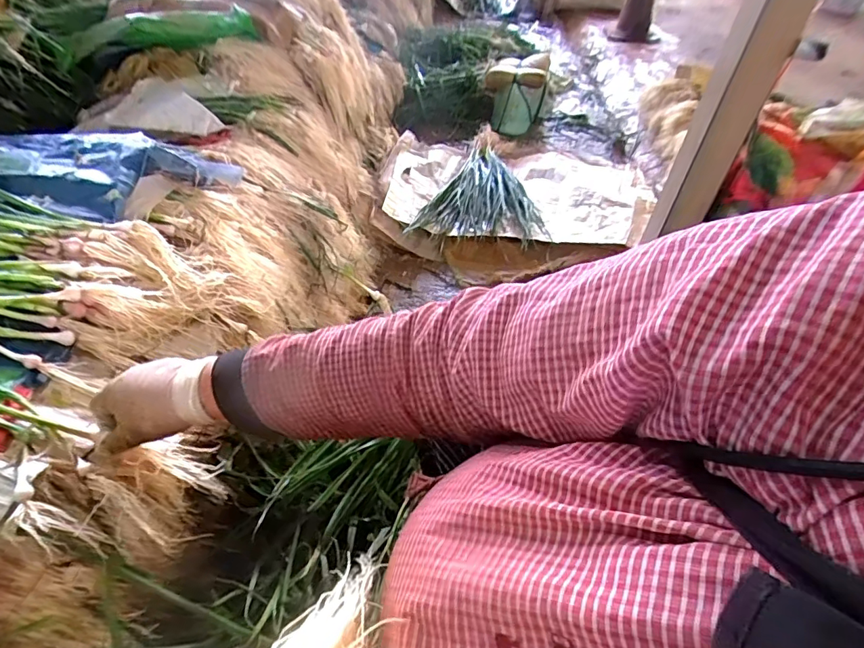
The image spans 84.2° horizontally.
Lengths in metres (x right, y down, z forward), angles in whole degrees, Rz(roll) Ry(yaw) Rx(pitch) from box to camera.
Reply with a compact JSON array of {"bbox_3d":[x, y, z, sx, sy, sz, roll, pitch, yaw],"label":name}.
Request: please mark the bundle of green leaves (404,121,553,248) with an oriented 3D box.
[{"bbox_3d":[0.203,-0.441,1.544,0.384,0.108,0.547,15,45,11],"label":"bundle of green leaves"}]

